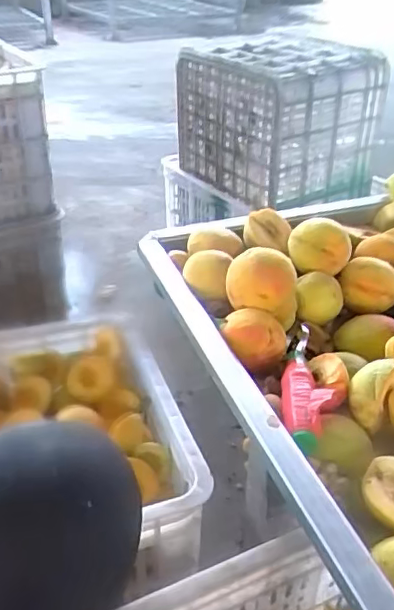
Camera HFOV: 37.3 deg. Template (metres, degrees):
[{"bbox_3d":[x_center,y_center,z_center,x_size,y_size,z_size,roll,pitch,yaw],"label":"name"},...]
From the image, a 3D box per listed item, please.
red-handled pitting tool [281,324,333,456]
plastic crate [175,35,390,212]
[{"bbox_3d":[0.084,0.057,0.455,0.033,0.018,0.135,4,34,5],"label":"red-handled pitting tool"},{"bbox_3d":[0.169,-0.407,1.255,0.302,0.254,0.325,-21,39,-29],"label":"plastic crate"}]

